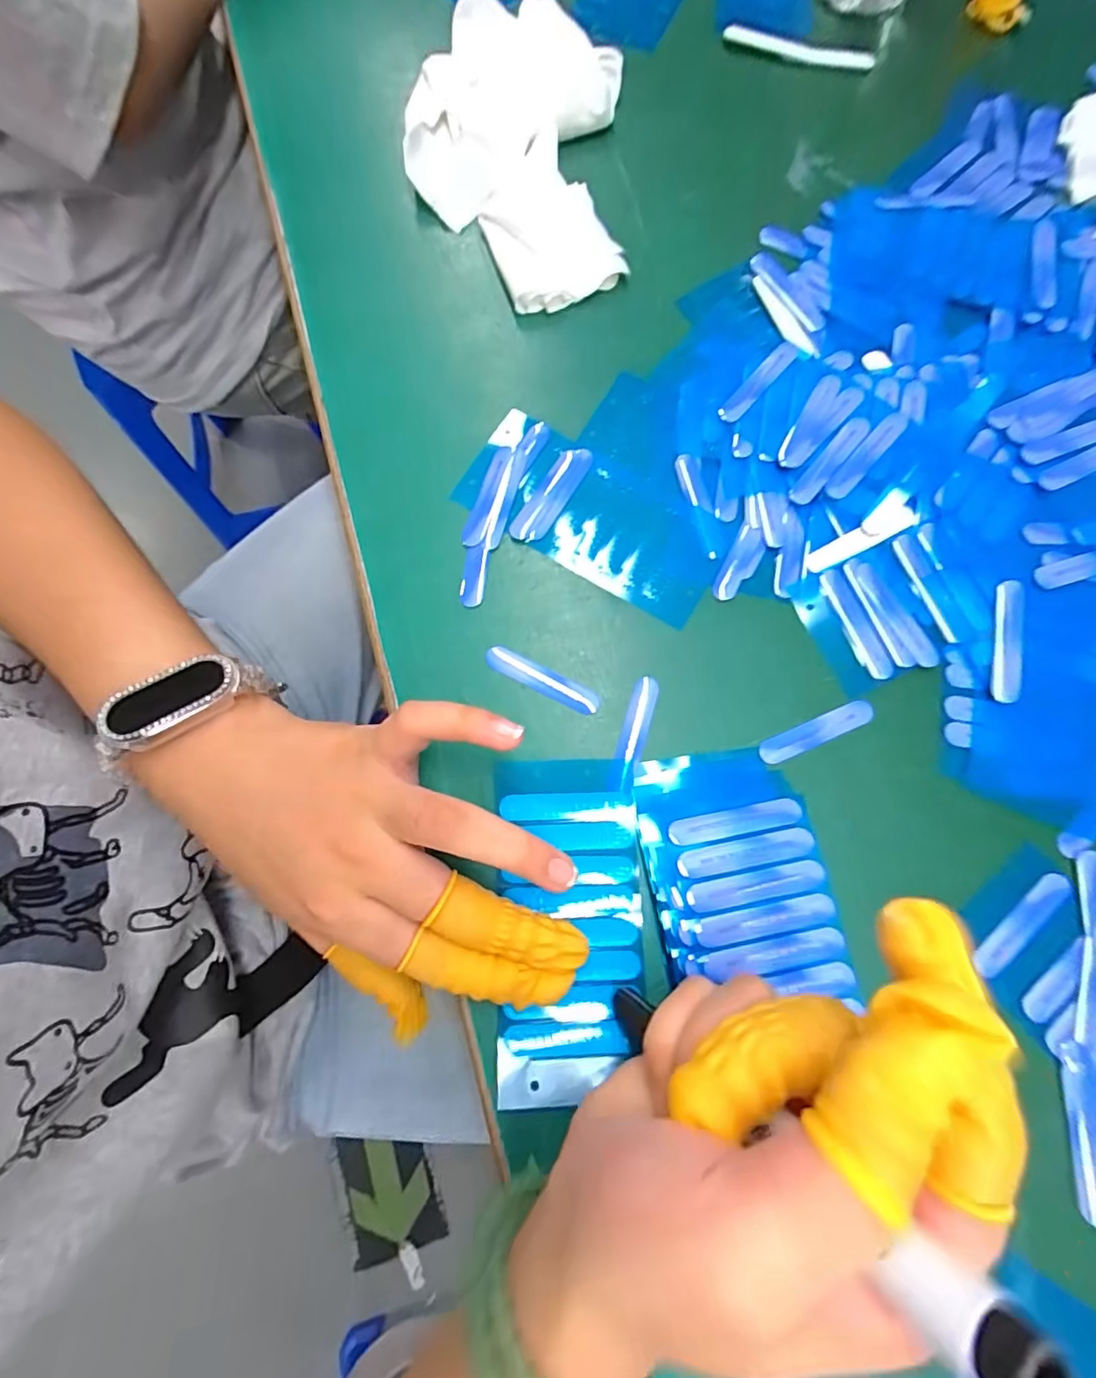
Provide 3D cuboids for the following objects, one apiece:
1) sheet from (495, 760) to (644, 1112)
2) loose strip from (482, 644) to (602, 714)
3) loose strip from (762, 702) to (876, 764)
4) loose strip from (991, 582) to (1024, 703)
[{"bbox_3d":[0.008,0.088,0.211,0.055,0.011,0.118,1,77,1],"label":"sheet"},{"bbox_3d":[-0.002,-0.004,0.232,0.051,0.004,0.011,25,79,5],"label":"loose strip"},{"bbox_3d":[0.111,0.017,0.228,0.050,0.004,0.010,-23,79,-4],"label":"loose strip"},{"bbox_3d":[0.191,-0.020,0.230,0.011,0.005,0.050,8,78,2],"label":"loose strip"}]

